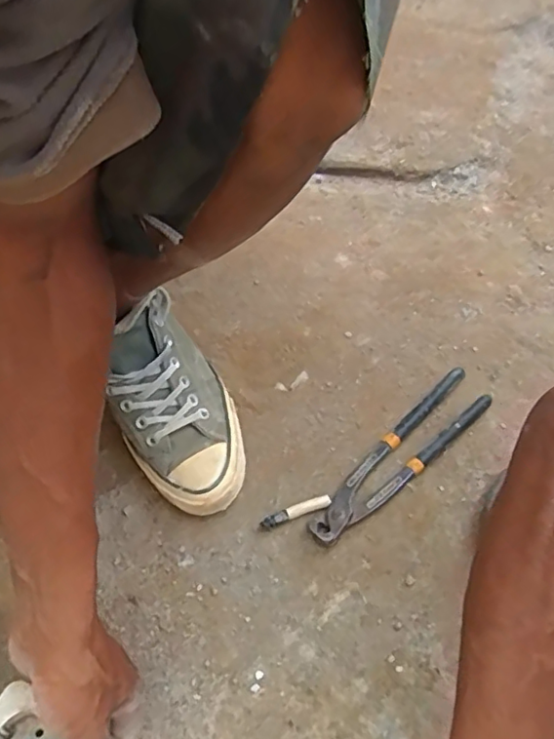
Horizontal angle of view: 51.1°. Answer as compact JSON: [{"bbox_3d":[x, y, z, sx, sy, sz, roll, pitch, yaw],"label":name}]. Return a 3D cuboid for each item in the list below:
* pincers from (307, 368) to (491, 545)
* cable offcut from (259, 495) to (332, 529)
[{"bbox_3d":[0.113,0.081,0.540,0.213,0.021,0.049,-38,70,-20],"label":"pincers"},{"bbox_3d":[0.016,0.126,0.515,0.063,0.012,0.010,-18,65,-12],"label":"cable offcut"}]

